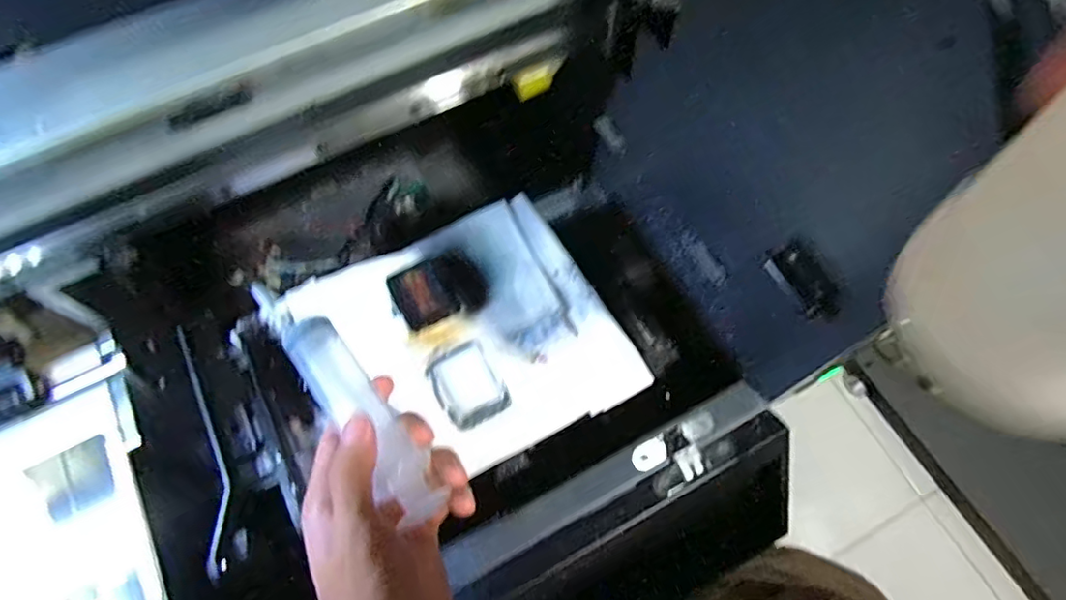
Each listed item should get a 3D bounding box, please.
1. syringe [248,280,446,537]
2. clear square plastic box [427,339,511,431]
[{"bbox_3d":[-0.108,0.048,0.330,0.029,0.027,0.169,-38,70,-15],"label":"syringe"},{"bbox_3d":[-0.043,0.056,0.388,0.041,0.019,0.051,-29,70,-12],"label":"clear square plastic box"}]

